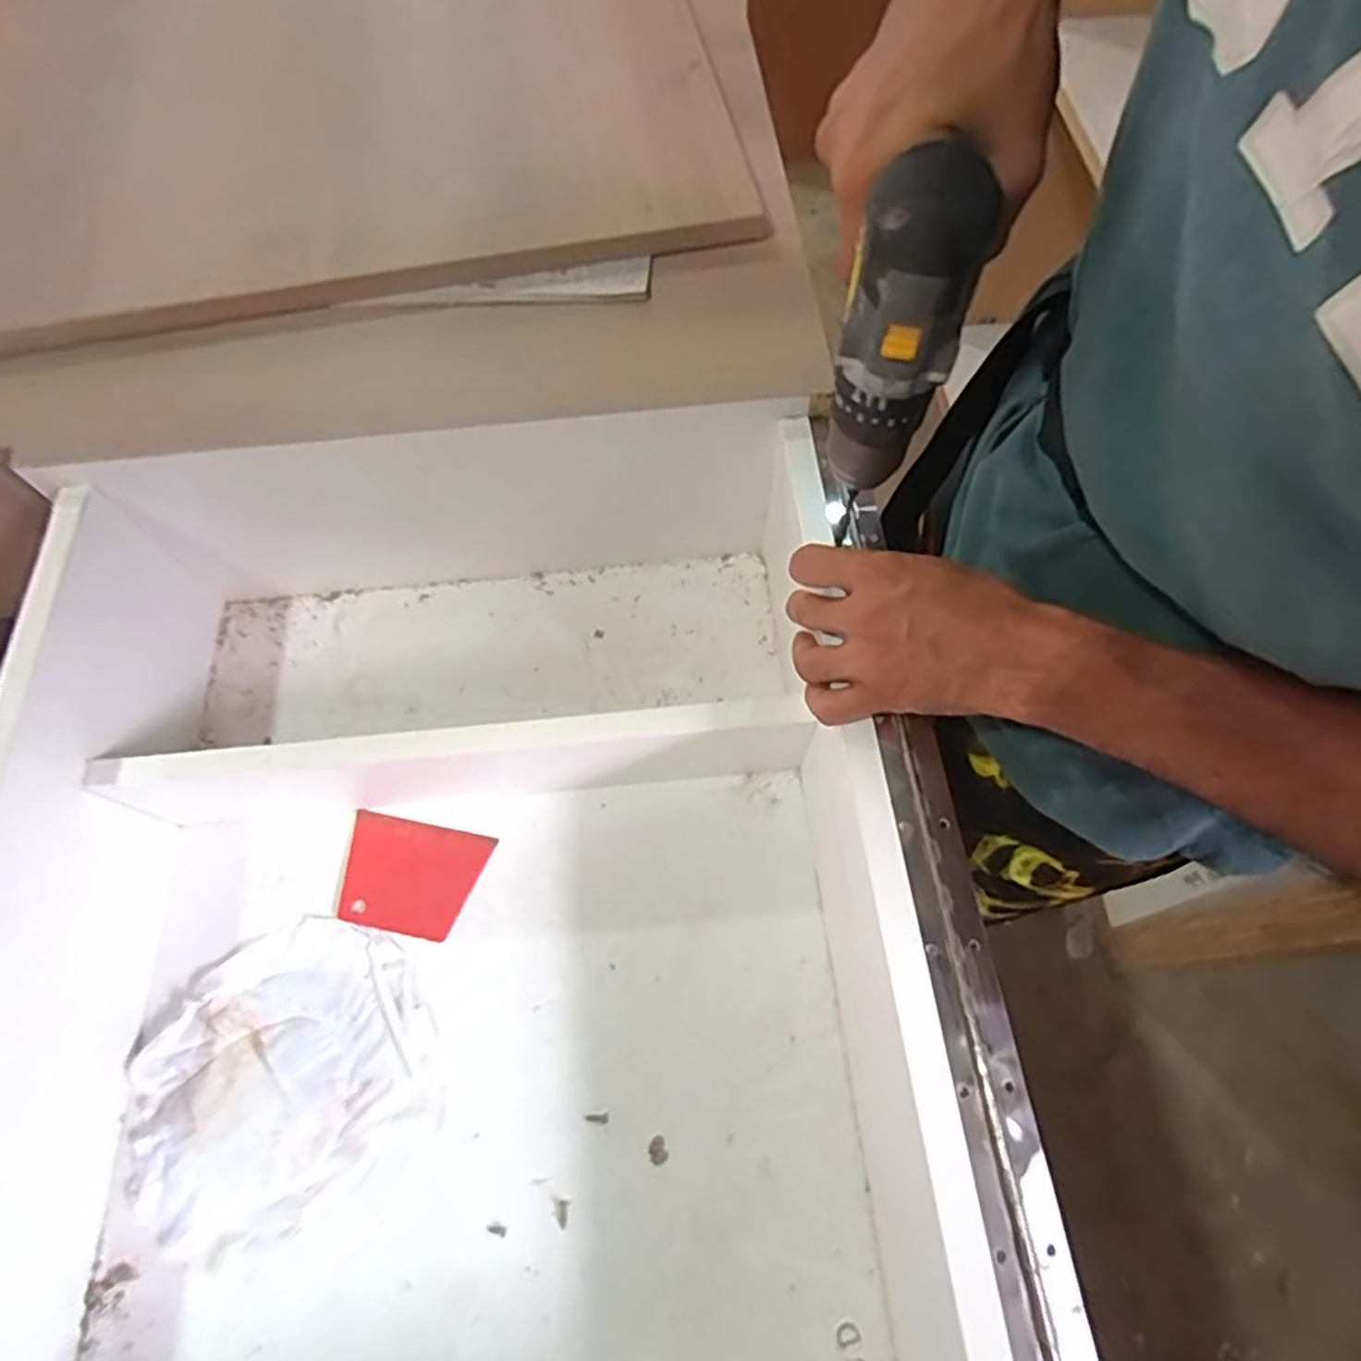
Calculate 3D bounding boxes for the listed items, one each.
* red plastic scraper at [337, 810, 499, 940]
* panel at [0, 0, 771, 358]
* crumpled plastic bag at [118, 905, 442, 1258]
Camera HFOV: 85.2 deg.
[{"bbox_3d":[-0.204,0.147,0.557,0.106,0.007,0.079,10,65,6],"label":"red plastic scraper"},{"bbox_3d":[-0.465,-0.487,0.636,0.967,0.025,0.528,-12,68,-4],"label":"panel"},{"bbox_3d":[-0.275,0.262,0.500,0.200,0.020,0.176,-33,68,-13],"label":"crumpled plastic bag"}]

